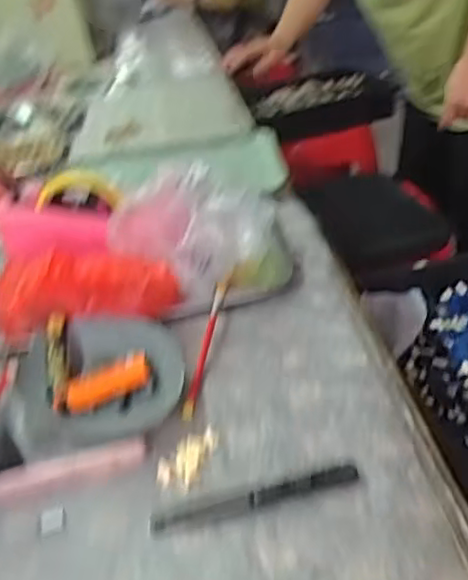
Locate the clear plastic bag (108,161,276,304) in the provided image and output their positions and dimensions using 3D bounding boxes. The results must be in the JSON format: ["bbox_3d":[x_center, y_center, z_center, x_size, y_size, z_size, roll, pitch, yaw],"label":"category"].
[{"bbox_3d":[-0.038,-0.055,0.658,0.148,0.115,0.099,-5,31,6],"label":"clear plastic bag"}]

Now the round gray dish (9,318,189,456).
[{"bbox_3d":[-0.115,0.068,0.567,0.137,0.027,0.131,-14,31,-9],"label":"round gray dish"}]

